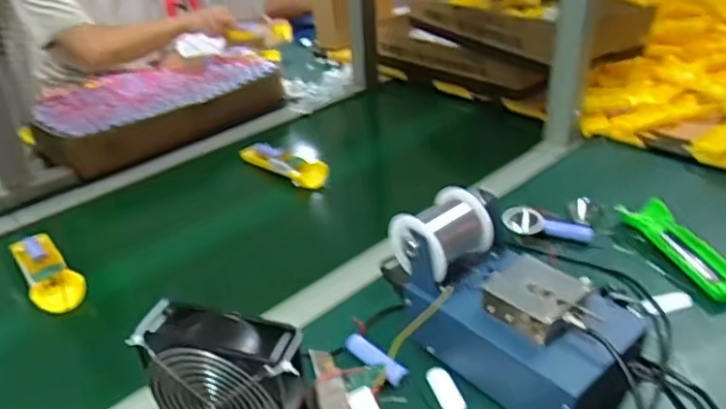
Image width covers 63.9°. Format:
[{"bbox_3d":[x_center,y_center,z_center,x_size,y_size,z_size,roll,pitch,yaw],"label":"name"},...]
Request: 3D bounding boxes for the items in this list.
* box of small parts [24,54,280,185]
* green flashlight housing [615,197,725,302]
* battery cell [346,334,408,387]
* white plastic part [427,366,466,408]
[{"bbox_3d":[-0.377,-0.185,1.067,0.260,0.079,0.419,24,40,38],"label":"box of small parts"},{"bbox_3d":[0.365,0.047,0.674,0.052,0.022,0.172,-8,31,-7],"label":"green flashlight housing"},{"bbox_3d":[0.012,0.145,0.547,0.018,0.018,0.071,-28,38,-34],"label":"battery cell"},{"bbox_3d":[0.075,0.165,0.525,0.021,0.007,0.051,-12,32,-14],"label":"white plastic part"}]

